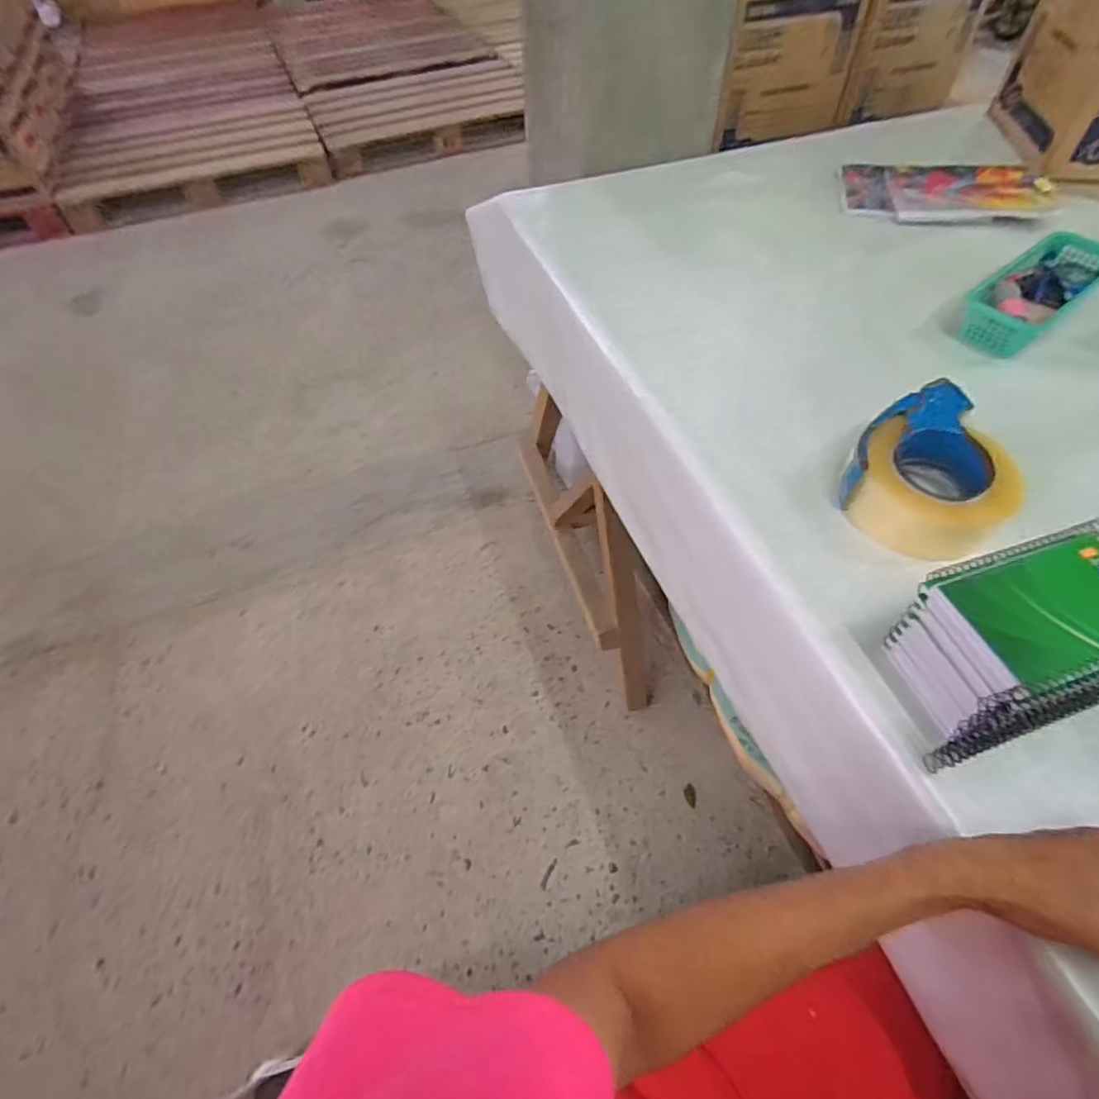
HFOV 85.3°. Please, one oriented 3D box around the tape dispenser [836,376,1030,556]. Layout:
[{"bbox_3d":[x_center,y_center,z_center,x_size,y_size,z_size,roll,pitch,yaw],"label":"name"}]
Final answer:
[{"bbox_3d":[0.354,-0.068,0.552,0.160,0.067,0.131,-36,60,-19],"label":"tape dispenser"}]

